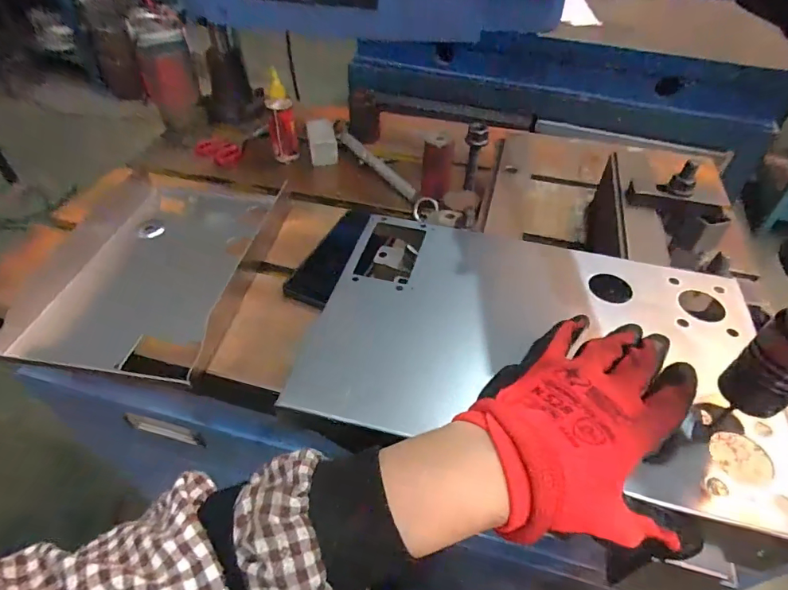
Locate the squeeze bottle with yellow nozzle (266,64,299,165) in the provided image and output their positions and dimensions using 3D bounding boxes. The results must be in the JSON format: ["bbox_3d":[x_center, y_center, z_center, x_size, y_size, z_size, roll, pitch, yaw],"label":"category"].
[{"bbox_3d":[-0.170,-0.264,0.681,0.038,0.121,0.043,-12,48,-11],"label":"squeeze bottle with yellow nozzle"}]

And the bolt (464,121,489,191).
[{"bbox_3d":[0.094,-0.160,0.530,0.020,0.084,0.020,-1,47,-1],"label":"bolt"}]

